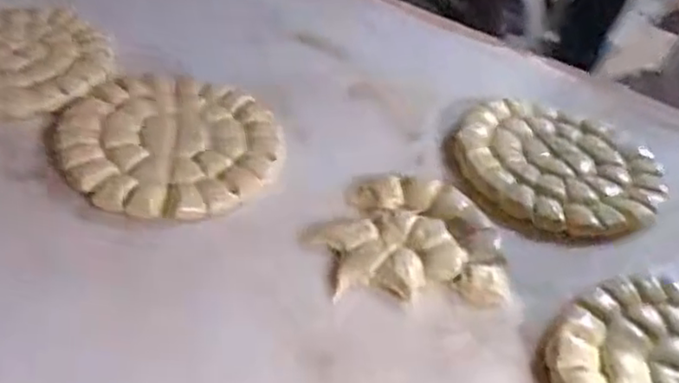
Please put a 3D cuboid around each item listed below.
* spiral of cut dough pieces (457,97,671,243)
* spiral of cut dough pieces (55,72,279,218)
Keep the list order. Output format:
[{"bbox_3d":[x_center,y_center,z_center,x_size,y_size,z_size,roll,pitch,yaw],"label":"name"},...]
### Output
[{"bbox_3d":[0.312,-0.038,0.973,0.283,0.040,0.294,-25,50,-34],"label":"spiral of cut dough pieces"},{"bbox_3d":[-0.226,-0.062,0.900,0.293,0.038,0.272,14,40,6],"label":"spiral of cut dough pieces"}]

